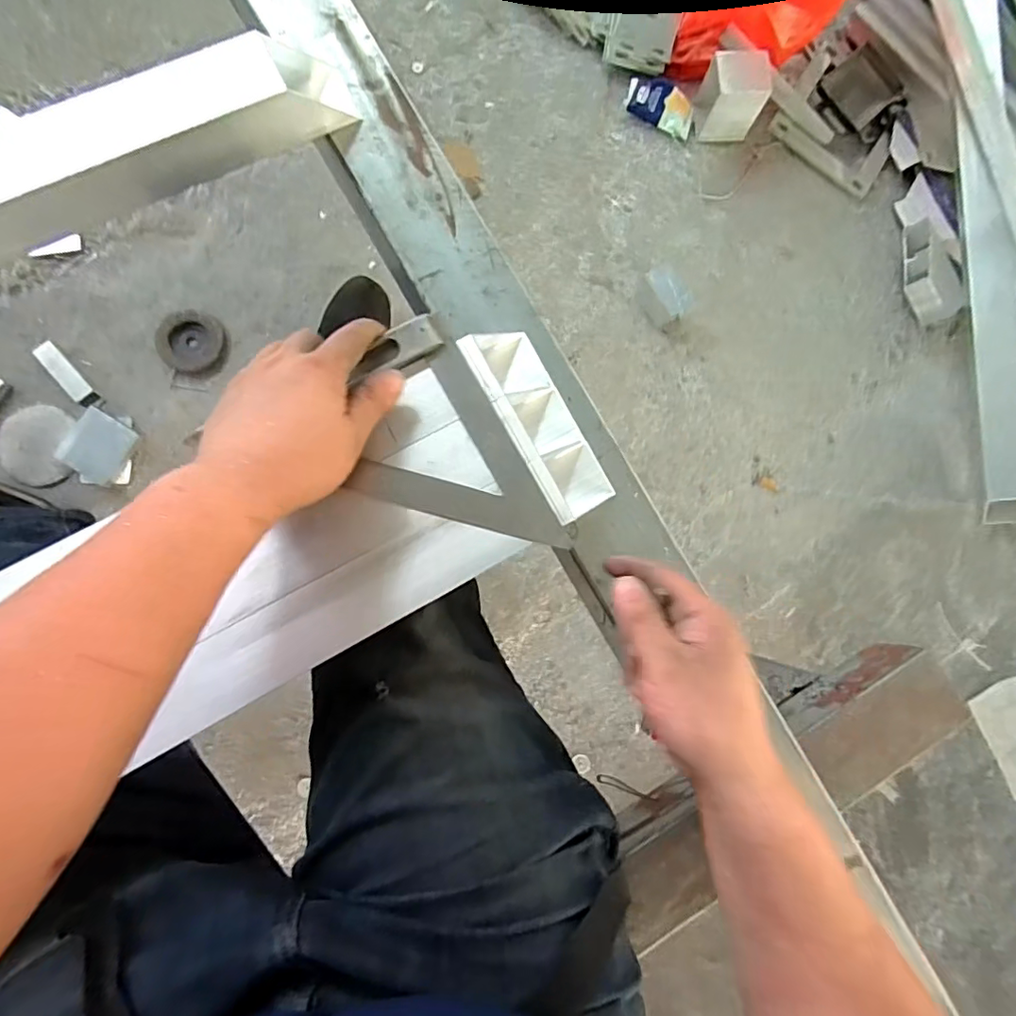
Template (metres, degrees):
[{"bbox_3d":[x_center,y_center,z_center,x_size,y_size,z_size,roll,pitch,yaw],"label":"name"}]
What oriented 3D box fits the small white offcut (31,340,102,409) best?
[{"bbox_3d":[-0.653,-0.196,0.804,0.033,0.012,0.117,-42,89,-7],"label":"small white offcut"}]

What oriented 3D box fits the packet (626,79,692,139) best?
[{"bbox_3d":[0.262,-0.686,0.924,0.123,0.028,0.070,30,83,-1],"label":"packet"}]

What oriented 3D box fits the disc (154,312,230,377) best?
[{"bbox_3d":[-0.476,-0.250,0.822,0.099,0.020,0.091,0,85,-4],"label":"disc"}]

